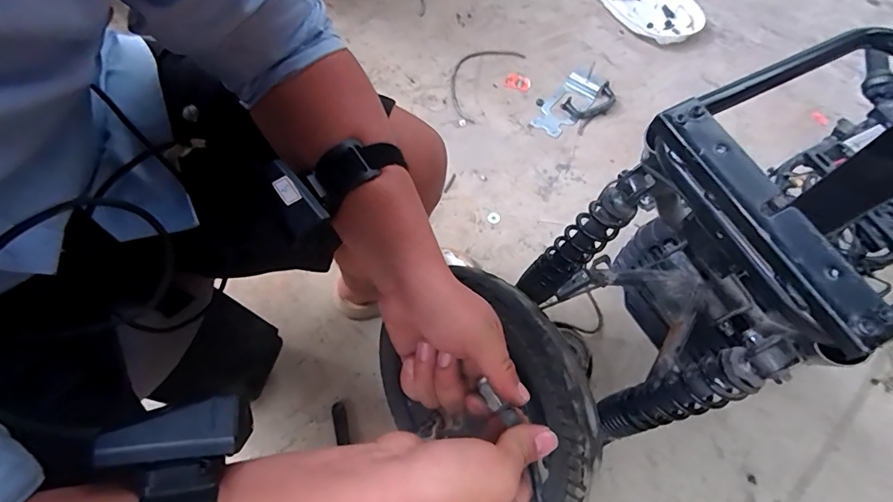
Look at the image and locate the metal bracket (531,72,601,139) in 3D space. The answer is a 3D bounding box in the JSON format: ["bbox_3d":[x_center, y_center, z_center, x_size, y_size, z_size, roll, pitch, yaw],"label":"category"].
[{"bbox_3d":[0.332,-0.403,1.246,0.098,0.020,0.232,34,63,15],"label":"metal bracket"}]

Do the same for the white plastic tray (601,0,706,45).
[{"bbox_3d":[0.659,-0.812,1.485,0.257,0.059,0.360,-24,64,-17],"label":"white plastic tray"}]

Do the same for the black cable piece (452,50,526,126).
[{"bbox_3d":[0.089,-0.488,1.284,0.143,0.014,0.322,31,63,7],"label":"black cable piece"}]

